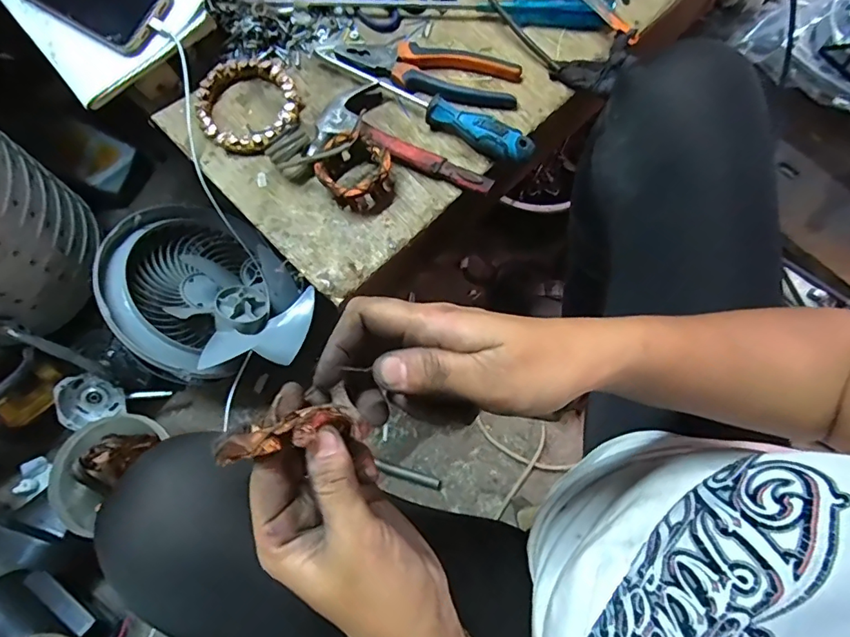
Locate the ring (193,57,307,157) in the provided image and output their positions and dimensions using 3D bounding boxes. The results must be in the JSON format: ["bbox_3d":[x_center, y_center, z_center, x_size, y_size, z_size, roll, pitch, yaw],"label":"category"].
[{"bbox_3d":[-0.178,-0.216,0.496,0.100,0.016,0.099,0,75,1],"label":"ring"}]

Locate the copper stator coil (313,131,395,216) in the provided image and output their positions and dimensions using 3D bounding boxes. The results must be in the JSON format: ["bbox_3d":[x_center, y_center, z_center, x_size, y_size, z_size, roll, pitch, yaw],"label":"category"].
[{"bbox_3d":[-0.064,-0.137,0.467,0.063,0.033,0.071,-43,78,-10],"label":"copper stator coil"}]

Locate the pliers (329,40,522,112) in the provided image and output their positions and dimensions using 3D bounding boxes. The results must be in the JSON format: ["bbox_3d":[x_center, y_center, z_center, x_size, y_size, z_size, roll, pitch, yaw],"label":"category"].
[{"bbox_3d":[0.004,-0.257,0.506,0.186,0.014,0.053,14,75,5],"label":"pliers"}]

